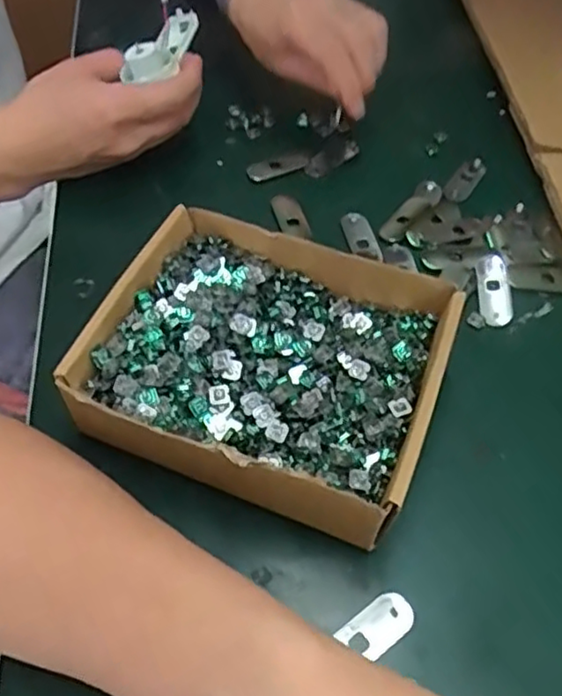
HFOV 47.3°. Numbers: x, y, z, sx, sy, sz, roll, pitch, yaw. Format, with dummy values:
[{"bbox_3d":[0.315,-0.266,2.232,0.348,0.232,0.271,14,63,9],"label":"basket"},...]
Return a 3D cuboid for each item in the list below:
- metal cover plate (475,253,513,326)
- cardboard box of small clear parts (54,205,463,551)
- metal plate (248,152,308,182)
[{"bbox_3d":[0.132,-0.037,0.399,0.020,0.005,0.054,2,54,0],"label":"metal cover plate"},{"bbox_3d":[-0.006,0.008,0.334,0.165,0.054,0.153,18,56,12],"label":"cardboard box of small clear parts"},{"bbox_3d":[-0.001,-0.134,0.470,0.049,0.004,0.017,-20,57,-15],"label":"metal plate"}]

